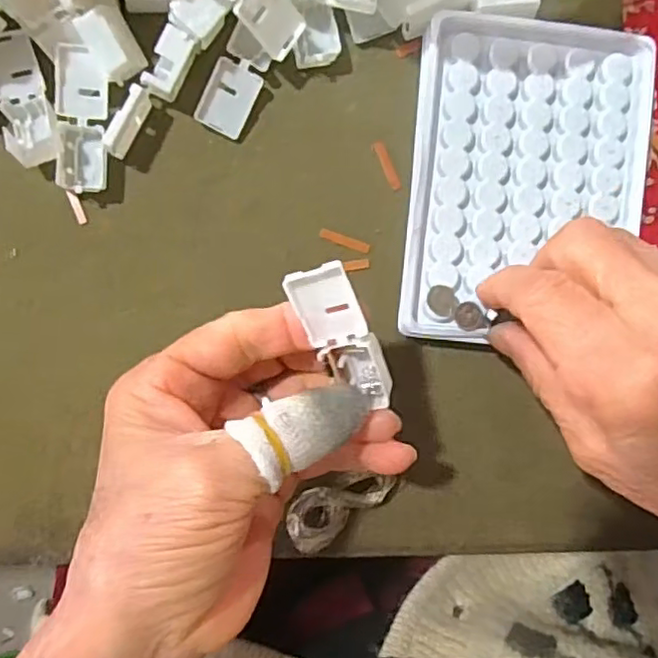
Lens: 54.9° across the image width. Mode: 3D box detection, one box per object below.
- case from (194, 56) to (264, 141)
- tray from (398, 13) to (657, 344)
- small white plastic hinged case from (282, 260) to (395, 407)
[{"bbox_3d":[-0.041,-0.096,0.262,0.020,0.004,0.029,27,90,-5],"label":"case"},{"bbox_3d":[0.082,-0.059,0.258,0.094,0.020,0.127,5,98,-4],"label":"tray"},{"bbox_3d":[0.005,0.002,0.209,0.019,0.014,0.052,-29,117,1],"label":"small white plastic hinged case"}]

